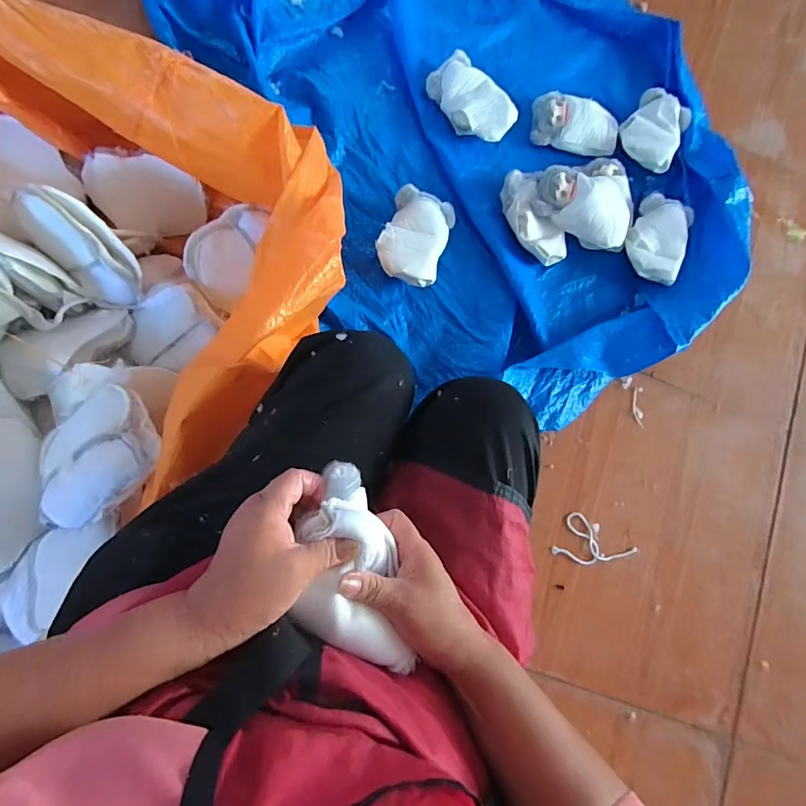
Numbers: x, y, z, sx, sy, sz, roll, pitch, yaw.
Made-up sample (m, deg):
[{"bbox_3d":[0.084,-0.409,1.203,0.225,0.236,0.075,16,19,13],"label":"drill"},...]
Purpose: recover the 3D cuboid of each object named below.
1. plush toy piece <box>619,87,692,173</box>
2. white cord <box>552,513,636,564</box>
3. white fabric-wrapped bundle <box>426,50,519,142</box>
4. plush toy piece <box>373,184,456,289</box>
[{"bbox_3d":[0.519,-0.565,0.908,0.116,0.044,0.157,28,82,-2],"label":"plush toy piece"},{"bbox_3d":[0.360,0.274,0.826,0.148,0.010,0.087,31,81,-2],"label":"white cord"},{"bbox_3d":[0.138,-0.602,0.888,0.116,0.050,0.182,-40,88,-12],"label":"white fabric-wrapped bundle"},{"bbox_3d":[0.023,-0.310,0.829,0.117,0.059,0.178,19,79,-5],"label":"plush toy piece"}]

